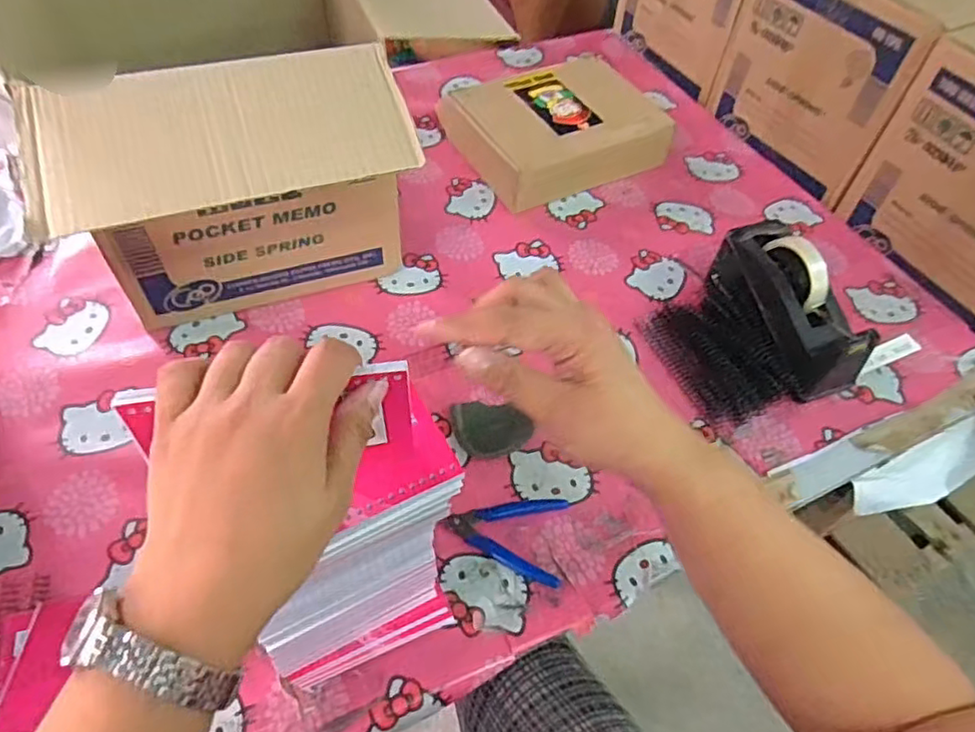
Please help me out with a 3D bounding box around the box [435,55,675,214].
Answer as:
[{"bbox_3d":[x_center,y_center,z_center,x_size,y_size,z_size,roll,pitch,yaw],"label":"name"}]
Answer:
[{"bbox_3d":[0.096,-0.347,0.936,0.271,0.087,0.218,-22,58,-20],"label":"box"}]

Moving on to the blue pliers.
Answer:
[{"bbox_3d":[0.016,0.152,0.610,0.114,0.012,0.085,14,53,6],"label":"blue pliers"}]

